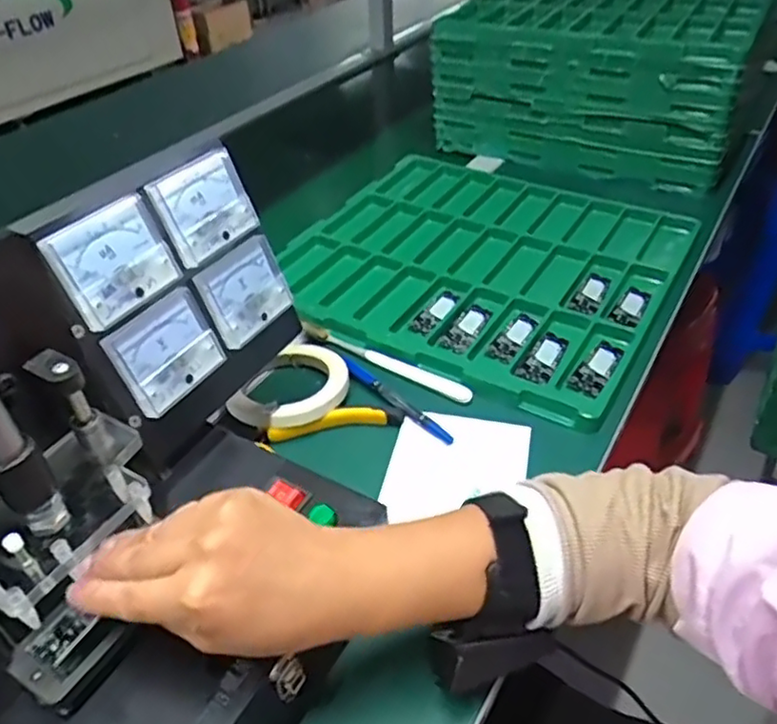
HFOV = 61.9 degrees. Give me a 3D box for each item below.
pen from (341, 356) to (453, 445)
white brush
[{"bbox_3d":[0.005,0.032,0.555,0.010,0.012,0.130,-31,49,-29],"label":"pen"},{"bbox_3d":[-0.007,-0.002,0.599,0.181,0.016,0.020,24,45,25],"label":"white brush"}]

